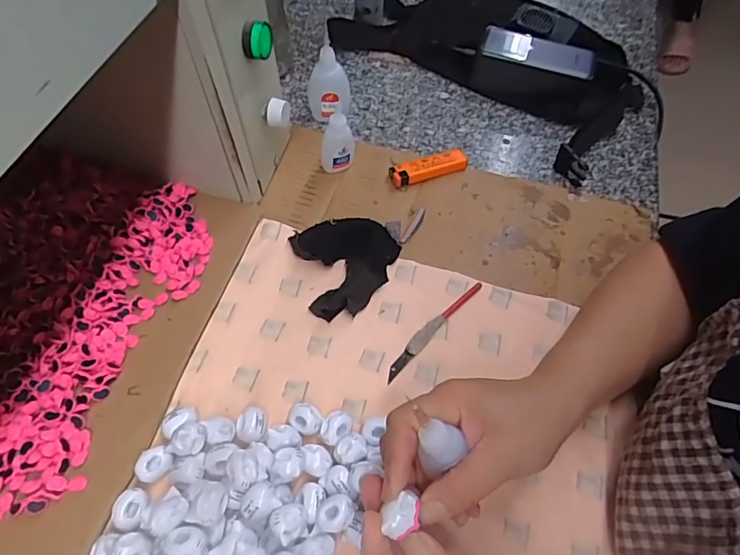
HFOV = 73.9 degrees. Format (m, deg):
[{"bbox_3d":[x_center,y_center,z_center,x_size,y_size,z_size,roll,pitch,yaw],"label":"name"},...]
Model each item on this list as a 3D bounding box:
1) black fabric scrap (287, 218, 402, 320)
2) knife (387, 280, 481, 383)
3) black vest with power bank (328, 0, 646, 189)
[{"bbox_3d":[-0.017,-0.017,0.437,0.089,0.025,0.094,-15,62,-12],"label":"black fabric scrap"},{"bbox_3d":[0.053,0.042,0.413,0.013,0.007,0.118,40,65,18],"label":"knife"},{"bbox_3d":[0.154,-0.281,0.589,0.344,0.056,0.213,39,64,18],"label":"black vest with power bank"}]

